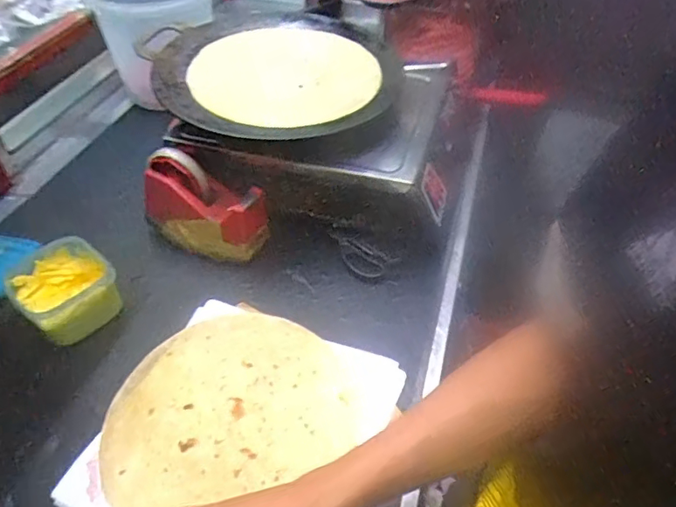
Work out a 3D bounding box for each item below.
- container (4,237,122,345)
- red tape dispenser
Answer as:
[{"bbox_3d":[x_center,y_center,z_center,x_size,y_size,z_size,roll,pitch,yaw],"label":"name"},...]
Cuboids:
[{"bbox_3d":[-0.314,0.044,0.601,0.116,0.065,0.094,35,54,29],"label":"container"},{"bbox_3d":[-0.167,-0.057,0.658,0.155,0.116,0.073,13,47,12],"label":"red tape dispenser"}]

